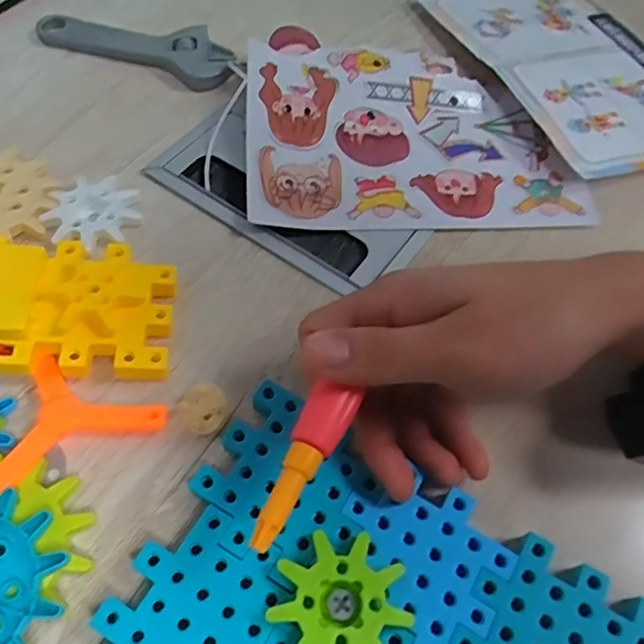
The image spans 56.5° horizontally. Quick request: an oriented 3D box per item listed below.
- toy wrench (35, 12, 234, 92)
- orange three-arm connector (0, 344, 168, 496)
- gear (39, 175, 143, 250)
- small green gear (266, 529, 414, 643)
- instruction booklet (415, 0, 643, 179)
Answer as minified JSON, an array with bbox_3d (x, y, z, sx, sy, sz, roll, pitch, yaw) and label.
[{"bbox_3d":[-0.124,-0.189,0.406,0.138,0.011,0.044,17,60,7],"label":"toy wrench"},{"bbox_3d":[-0.118,0.039,0.268,0.077,0.014,0.059,-28,64,-19],"label":"orange three-arm connector"},{"bbox_3d":[-0.125,-0.060,0.328,0.048,0.006,0.046,1,59,-2],"label":"gear"},{"bbox_3d":[0.007,0.107,0.228,0.049,0.011,0.048,11,59,4],"label":"small green gear"},{"bbox_3d":[0.172,-0.189,0.424,0.135,0.027,0.216,-19,62,-14],"label":"instruction booklet"}]

